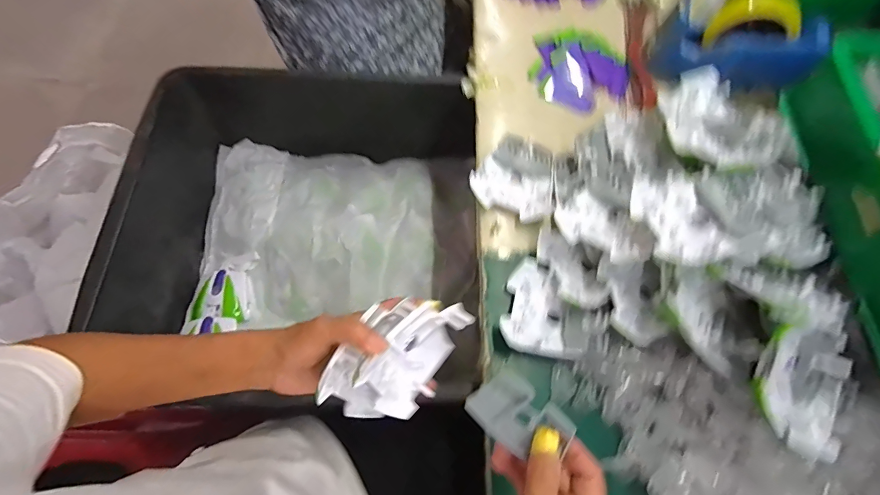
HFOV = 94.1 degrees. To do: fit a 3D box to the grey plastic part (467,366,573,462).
[{"bbox_3d":[0.058,0.126,0.304,0.067,0.007,0.050,40,102,11],"label":"grey plastic part"}]

